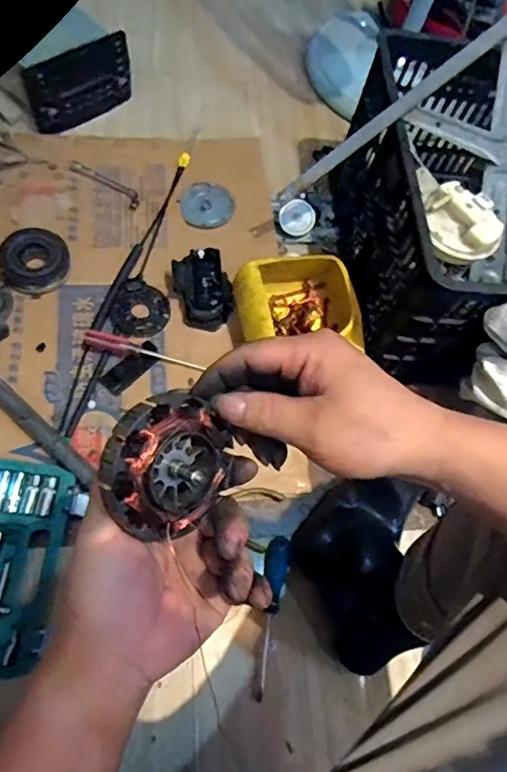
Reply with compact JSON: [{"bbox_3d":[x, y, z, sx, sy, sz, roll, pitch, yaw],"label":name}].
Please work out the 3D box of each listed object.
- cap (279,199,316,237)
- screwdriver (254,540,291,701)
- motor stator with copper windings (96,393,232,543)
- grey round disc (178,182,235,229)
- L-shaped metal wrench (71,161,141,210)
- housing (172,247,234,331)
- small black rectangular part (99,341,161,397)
[{"bbox_3d":[0.079,-0.305,0.987,0.062,0.010,0.062,1,105,2],"label":"cap"},{"bbox_3d":[0.022,0.303,0.722,0.034,0.027,0.196,9,73,0],"label":"screwdriver"},{"bbox_3d":[-0.048,0.042,0.297,0.033,0.076,0.075,7,51,47],"label":"motor stator with copper windings"},{"bbox_3d":[-0.084,-0.326,0.985,0.092,0.008,0.095,18,72,-7],"label":"grey round disc"},{"bbox_3d":[-0.262,-0.361,0.970,0.150,0.015,0.032,37,64,8],"label":"L-shaped metal wrench"},{"bbox_3d":[-0.081,-0.154,0.874,0.081,0.065,0.124,-17,69,-15],"label":"housing"},{"bbox_3d":[-0.184,-0.031,0.824,0.037,0.017,0.098,43,65,11],"label":"small black rectangular part"}]

